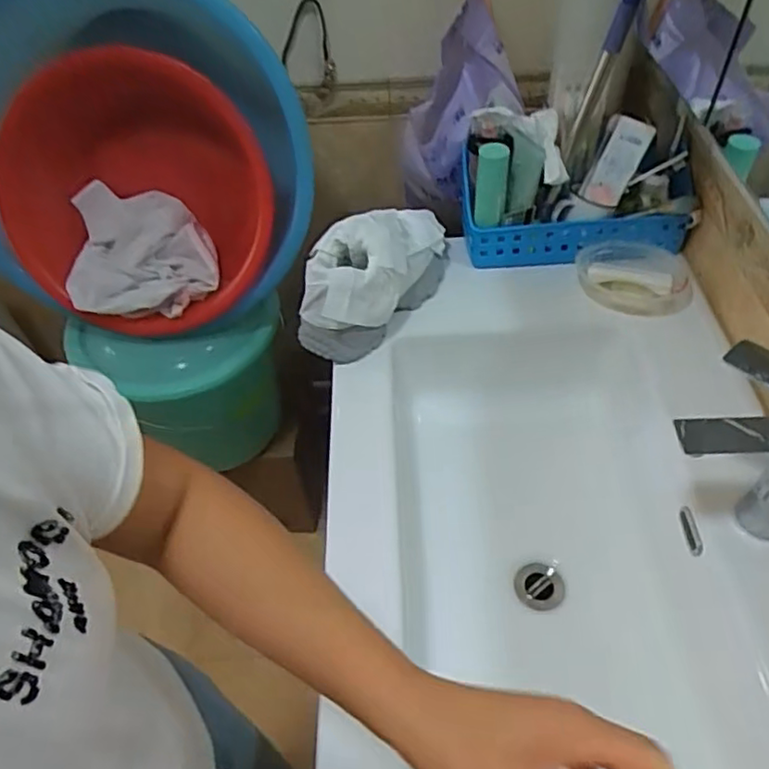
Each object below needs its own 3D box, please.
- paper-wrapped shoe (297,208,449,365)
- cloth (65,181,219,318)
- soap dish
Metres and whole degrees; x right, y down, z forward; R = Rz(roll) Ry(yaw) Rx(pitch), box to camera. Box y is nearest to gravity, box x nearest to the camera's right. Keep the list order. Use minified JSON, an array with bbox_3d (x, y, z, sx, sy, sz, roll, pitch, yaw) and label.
[{"bbox_3d":[-0.008,-0.157,0.848,0.093,0.132,0.270,26,55,23],"label":"paper-wrapped shoe"},{"bbox_3d":[-0.375,-0.200,0.999,0.223,0.055,0.197,8,92,1],"label":"cloth"},{"bbox_3d":[0.353,-0.152,0.917,0.151,0.045,0.109,6,49,8],"label":"soap dish"}]

